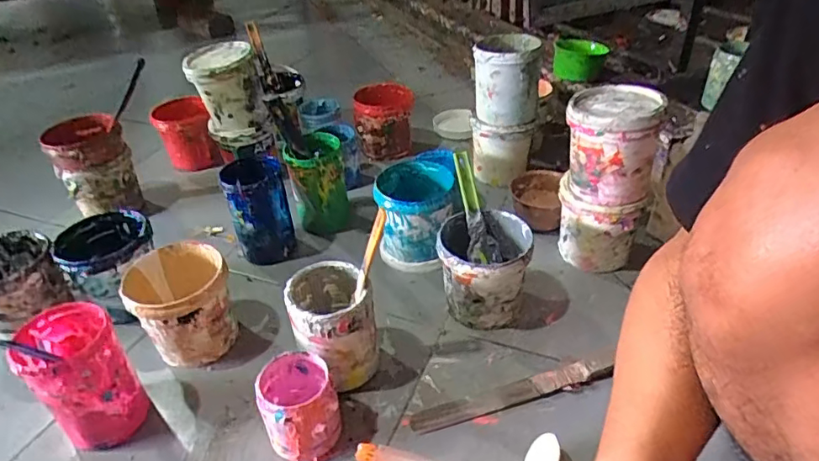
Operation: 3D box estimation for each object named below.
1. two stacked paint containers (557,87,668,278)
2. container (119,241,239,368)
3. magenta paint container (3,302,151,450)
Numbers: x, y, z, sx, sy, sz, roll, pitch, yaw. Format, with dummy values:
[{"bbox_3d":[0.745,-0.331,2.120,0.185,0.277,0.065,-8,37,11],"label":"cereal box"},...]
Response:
[{"bbox_3d":[0.279,-0.066,0.785,0.118,0.253,0.129,4,38,11],"label":"two stacked paint containers"},{"bbox_3d":[-0.305,0.100,0.732,0.125,0.132,0.113,-19,40,-18],"label":"container"},{"bbox_3d":[-0.376,0.163,0.620,0.091,0.165,0.106,-30,44,-30],"label":"magenta paint container"}]

